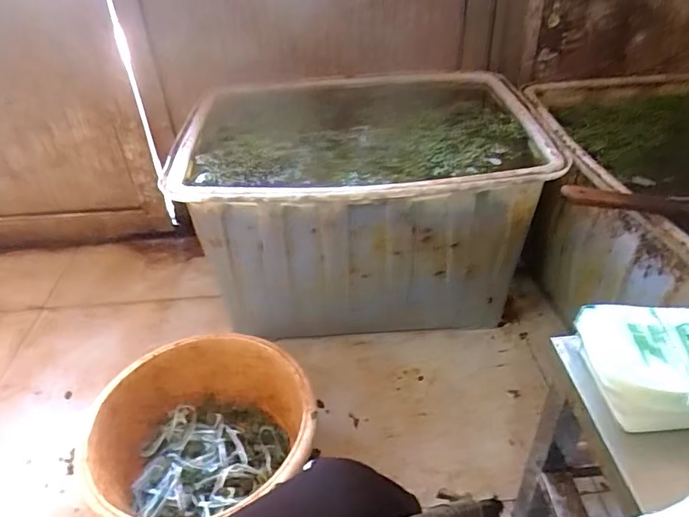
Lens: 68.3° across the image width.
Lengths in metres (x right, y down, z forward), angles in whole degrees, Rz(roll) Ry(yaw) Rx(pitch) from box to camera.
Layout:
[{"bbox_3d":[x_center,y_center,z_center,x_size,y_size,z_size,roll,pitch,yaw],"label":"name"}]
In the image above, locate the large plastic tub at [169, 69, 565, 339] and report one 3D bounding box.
[{"bbox_3d":[0.048,-0.132,1.277,0.735,0.468,0.657,-2,37,1],"label":"large plastic tub"}]

